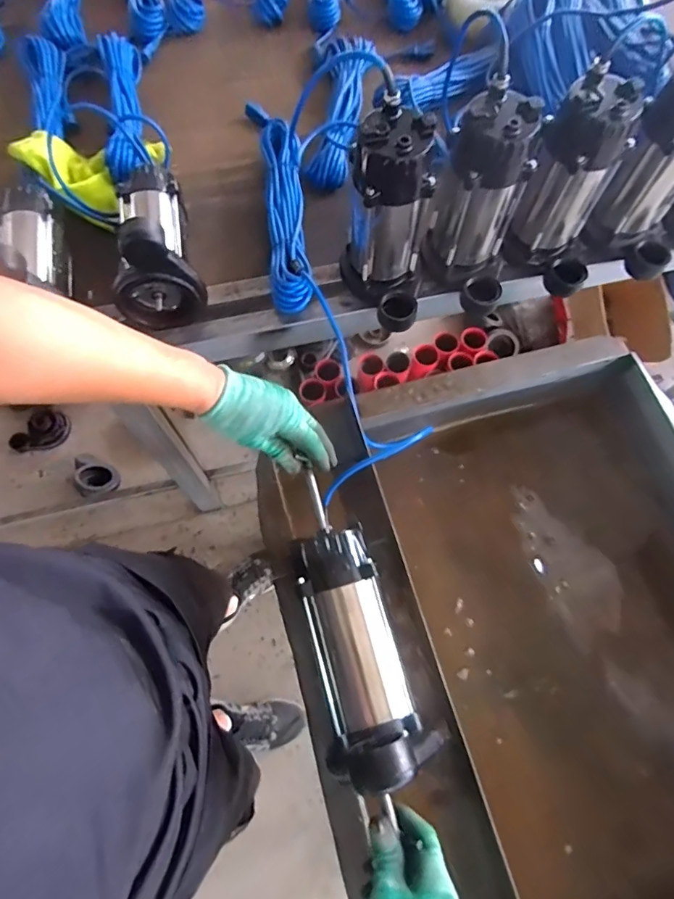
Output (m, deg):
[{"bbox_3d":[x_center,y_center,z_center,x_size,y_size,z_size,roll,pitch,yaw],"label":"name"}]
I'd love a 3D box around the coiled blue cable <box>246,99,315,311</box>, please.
[{"bbox_3d":[-0.085,-0.406,0.779,0.077,0.064,0.421,-8,70,-4],"label":"coiled blue cable"}]

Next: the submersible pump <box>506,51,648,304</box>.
[{"bbox_3d":[0.328,-0.343,0.668,0.147,0.245,0.100,38,73,12],"label":"submersible pump"}]

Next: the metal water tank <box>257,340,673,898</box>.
[{"bbox_3d":[0.255,0.267,0.648,0.592,0.237,0.744,-13,70,-5],"label":"metal water tank"}]

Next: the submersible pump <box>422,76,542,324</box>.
[{"bbox_3d":[0.187,-0.309,0.644,0.121,0.228,0.133,13,70,4],"label":"submersible pump"}]

